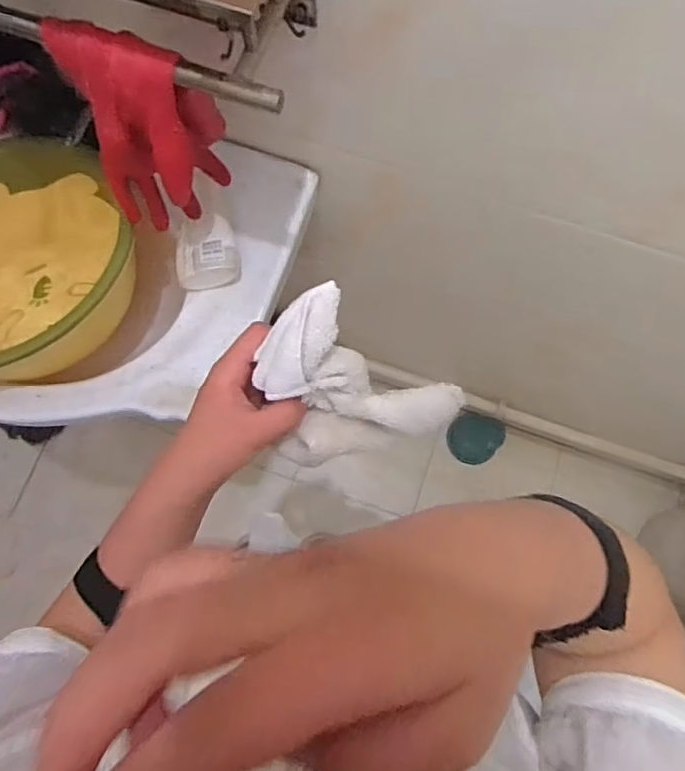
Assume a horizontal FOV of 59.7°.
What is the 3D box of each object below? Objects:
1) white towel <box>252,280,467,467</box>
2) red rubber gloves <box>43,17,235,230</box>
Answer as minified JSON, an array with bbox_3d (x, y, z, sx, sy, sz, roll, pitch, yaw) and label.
[{"bbox_3d":[0.007,-0.008,0.378,0.116,0.064,0.092,-13,76,-5],"label":"white towel"},{"bbox_3d":[-0.180,-0.234,0.569,0.112,0.210,0.088,-12,76,-5],"label":"red rubber gloves"}]

